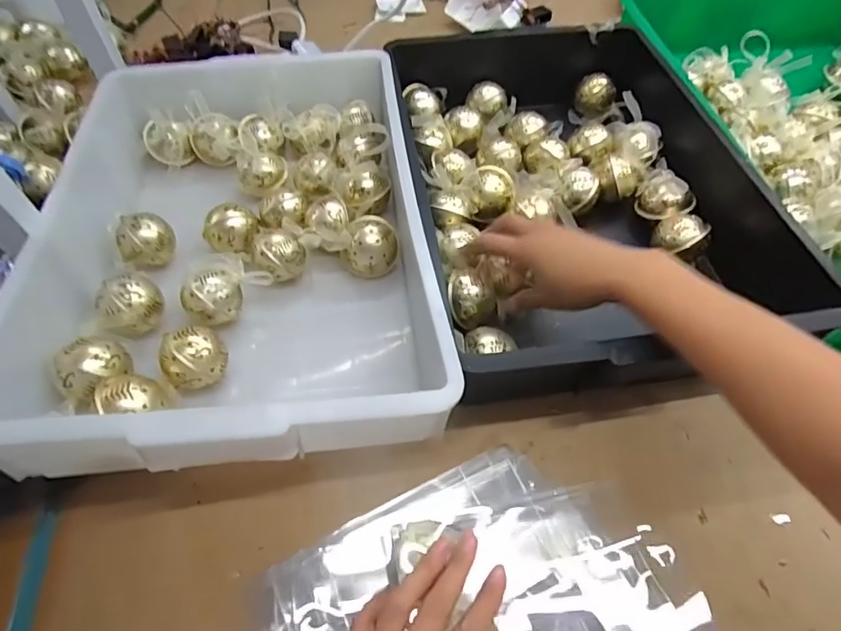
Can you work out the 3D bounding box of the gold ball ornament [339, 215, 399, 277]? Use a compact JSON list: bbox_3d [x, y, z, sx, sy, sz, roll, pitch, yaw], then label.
[{"bbox_3d":[-0.053,-0.071,0.528,0.052,0.045,0.054,0,55,-1],"label":"gold ball ornament"}]

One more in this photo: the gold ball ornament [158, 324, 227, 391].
[{"bbox_3d":[-0.195,0.040,0.433,0.053,0.048,0.046,-38,64,-24],"label":"gold ball ornament"}]

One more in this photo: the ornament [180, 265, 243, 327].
[{"bbox_3d":[-0.196,-0.014,0.479,0.055,0.056,0.044,-39,63,-23],"label":"ornament"}]

